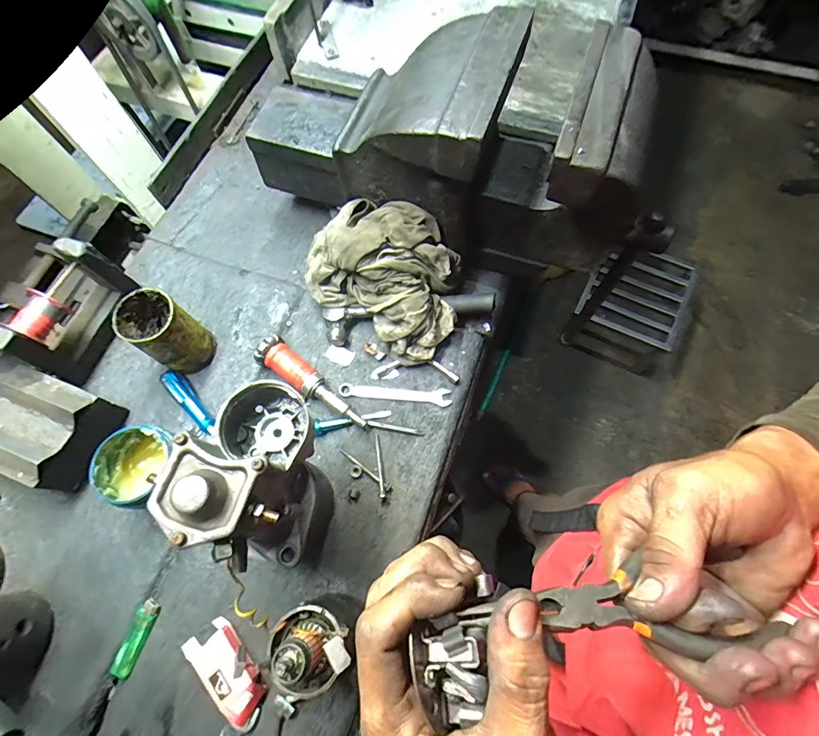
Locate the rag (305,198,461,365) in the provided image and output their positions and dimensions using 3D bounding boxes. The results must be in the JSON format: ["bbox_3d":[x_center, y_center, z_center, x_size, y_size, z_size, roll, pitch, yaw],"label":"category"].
[{"bbox_3d":[-0.032,-0.134,0.567,0.226,0.108,0.152,34,74,13],"label":"rag"}]

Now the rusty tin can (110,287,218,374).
[{"bbox_3d":[-0.324,-0.046,0.557,0.077,0.109,0.069,30,73,12],"label":"rusty tin can"}]

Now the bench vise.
[{"bbox_3d":[0.060,-0.274,0.537,0.547,0.250,0.198,28,73,11],"label":"bench vise"}]

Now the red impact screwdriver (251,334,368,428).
[{"bbox_3d":[-0.135,0.022,0.568,0.176,0.036,0.043,37,75,14],"label":"red impact screwdriver"}]

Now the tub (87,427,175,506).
[{"bbox_3d":[-0.313,0.124,0.501,0.080,0.096,0.089,9,70,5],"label":"tub"}]

